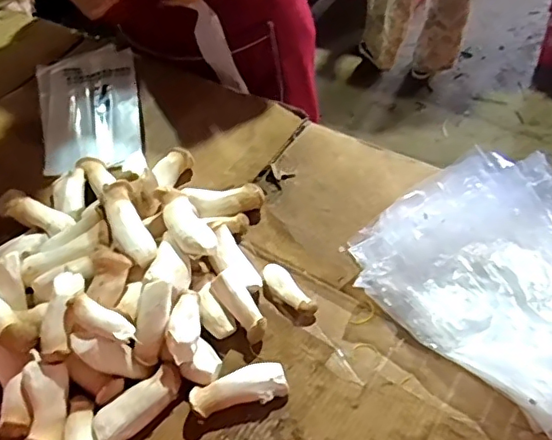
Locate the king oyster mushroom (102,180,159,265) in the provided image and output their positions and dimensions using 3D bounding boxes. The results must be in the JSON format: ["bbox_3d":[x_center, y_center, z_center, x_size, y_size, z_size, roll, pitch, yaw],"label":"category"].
[{"bbox_3d":[-0.176,0.004,0.673,0.038,0.029,0.118,-23,52,-14],"label":"king oyster mushroom"}]

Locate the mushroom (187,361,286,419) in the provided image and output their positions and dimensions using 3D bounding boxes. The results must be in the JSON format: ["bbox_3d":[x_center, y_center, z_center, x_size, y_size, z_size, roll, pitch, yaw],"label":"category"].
[{"bbox_3d":[-0.038,0.180,0.593,0.101,0.030,0.036,-15,51,-8],"label":"mushroom"}]

